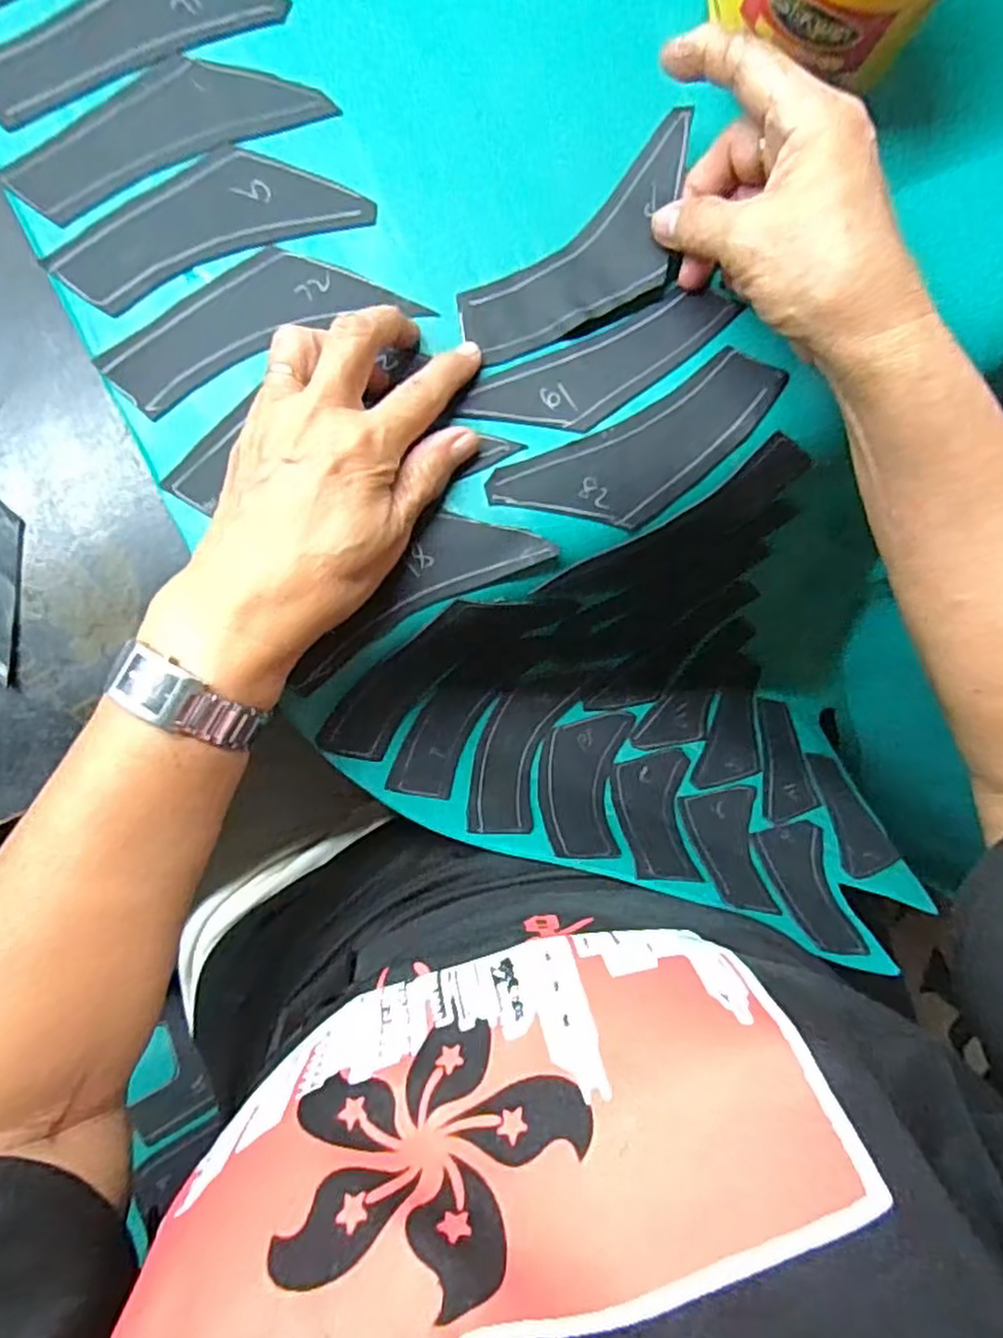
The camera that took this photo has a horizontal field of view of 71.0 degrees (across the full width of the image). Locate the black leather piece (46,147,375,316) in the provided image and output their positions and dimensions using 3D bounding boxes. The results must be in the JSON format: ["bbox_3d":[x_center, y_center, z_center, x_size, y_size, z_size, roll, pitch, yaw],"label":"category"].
[{"bbox_3d":[-0.129,-0.199,0.311,0.132,0.007,0.047,-24,94,-7],"label":"black leather piece"}]

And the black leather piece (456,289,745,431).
[{"bbox_3d":[0.048,-0.138,0.322,0.131,0.004,0.042,-26,77,-7],"label":"black leather piece"}]

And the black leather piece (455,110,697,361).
[{"bbox_3d":[0.042,-0.186,0.320,0.128,0.013,0.049,-40,93,5],"label":"black leather piece"}]

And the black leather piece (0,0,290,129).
[{"bbox_3d":[-0.164,-0.276,0.304,0.133,0.005,0.042,-29,92,-8],"label":"black leather piece"}]

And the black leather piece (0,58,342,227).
[{"bbox_3d":[-0.146,-0.237,0.307,0.135,0.004,0.043,-28,96,-8],"label":"black leather piece"}]

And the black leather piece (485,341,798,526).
[{"bbox_3d":[0.065,-0.096,0.319,0.137,0.007,0.047,-29,95,-2],"label":"black leather piece"}]

